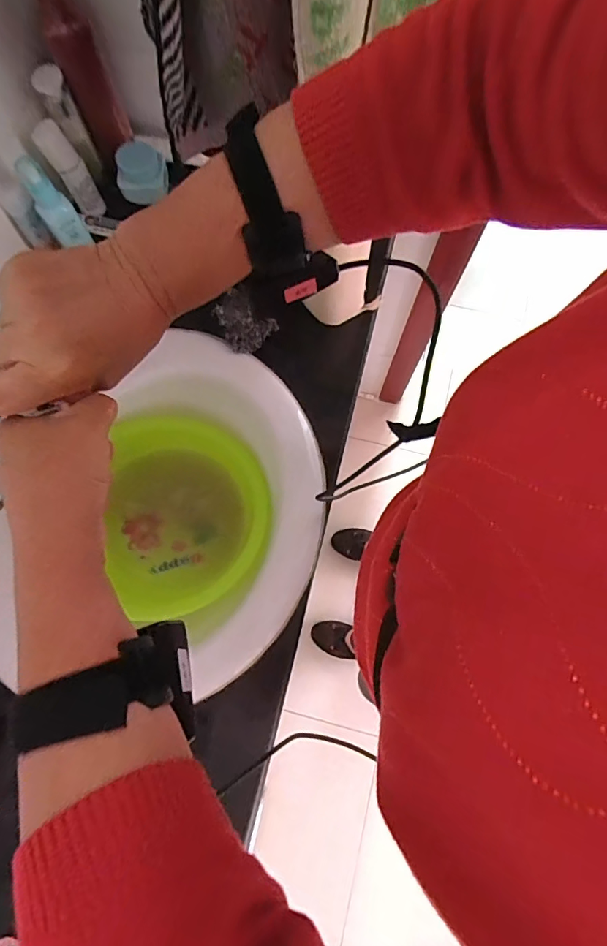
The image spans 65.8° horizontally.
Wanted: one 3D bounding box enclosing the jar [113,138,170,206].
[{"bbox_3d":[-0.231,-0.436,0.675,0.067,0.050,0.070,12,76,3],"label":"jar"}]

